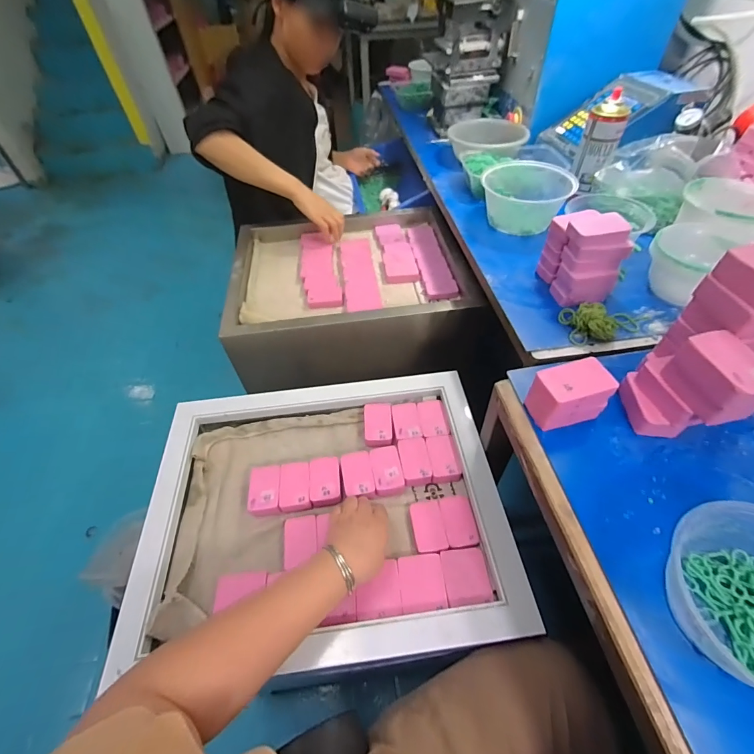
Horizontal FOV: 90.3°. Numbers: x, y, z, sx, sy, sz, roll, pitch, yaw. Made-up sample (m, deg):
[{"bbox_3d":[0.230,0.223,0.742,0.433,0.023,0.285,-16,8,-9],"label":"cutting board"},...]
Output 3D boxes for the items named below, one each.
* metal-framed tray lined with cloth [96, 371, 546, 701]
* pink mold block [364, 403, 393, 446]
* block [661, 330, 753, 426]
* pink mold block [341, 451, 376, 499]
[{"bbox_3d":[-0.077,0.188,0.569,0.499,0.056,0.427,-7,50,-2],"label":"metal-framed tray lined with cloth"},{"bbox_3d":[0.003,0.082,0.651,0.048,0.019,0.079,-3,50,1],"label":"pink mold block"},{"bbox_3d":[0.330,0.001,0.360,0.050,0.054,0.070,-7,50,-2],"label":"block"},{"bbox_3d":[-0.029,0.159,0.596,0.048,0.028,0.072,-7,50,-2],"label":"pink mold block"}]

